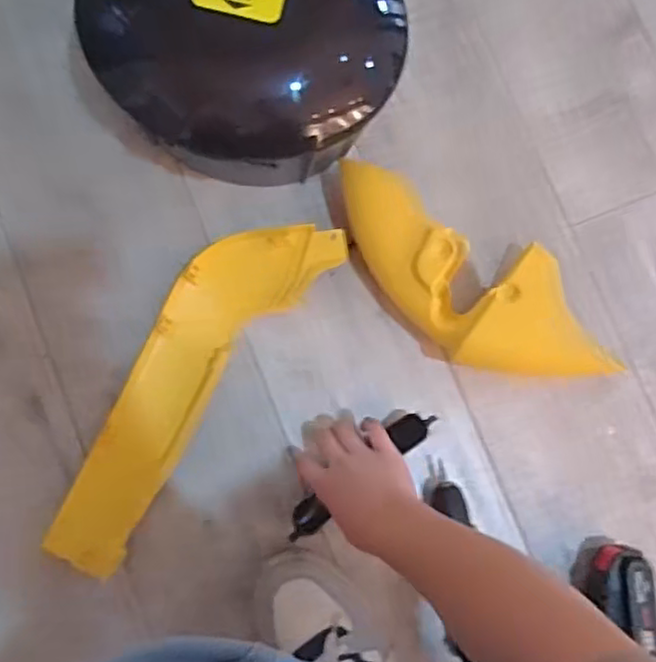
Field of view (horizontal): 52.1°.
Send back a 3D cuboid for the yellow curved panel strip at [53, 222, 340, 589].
[{"bbox_3d":[-0.145,0.052,0.702,0.131,0.050,0.420,32,82,-1],"label":"yellow curved panel strip"}]

